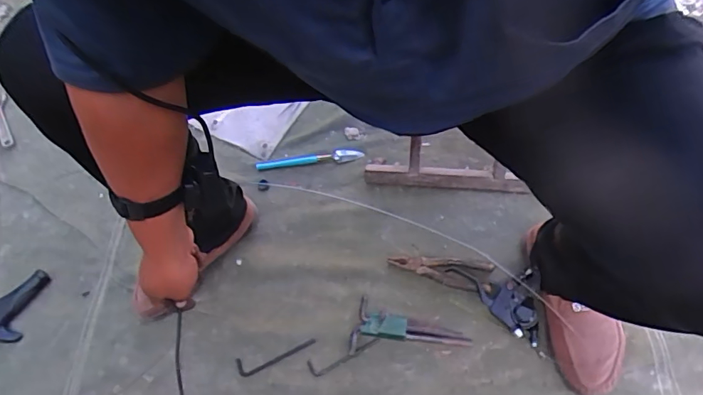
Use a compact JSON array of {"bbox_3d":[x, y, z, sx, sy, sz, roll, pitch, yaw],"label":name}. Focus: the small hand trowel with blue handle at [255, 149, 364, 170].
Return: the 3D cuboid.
[{"bbox_3d":[-0.081,-0.076,0.927,0.203,0.025,0.025,-10,60,2],"label":"small hand trowel with blue handle"}]

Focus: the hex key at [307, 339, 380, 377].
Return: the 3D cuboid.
[{"bbox_3d":[-0.009,0.248,0.736,0.113,0.004,0.028,-17,60,-6],"label":"hex key"}]

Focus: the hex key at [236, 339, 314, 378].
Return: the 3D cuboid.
[{"bbox_3d":[-0.117,0.248,0.747,0.126,0.004,0.029,-17,60,-6],"label":"hex key"}]

